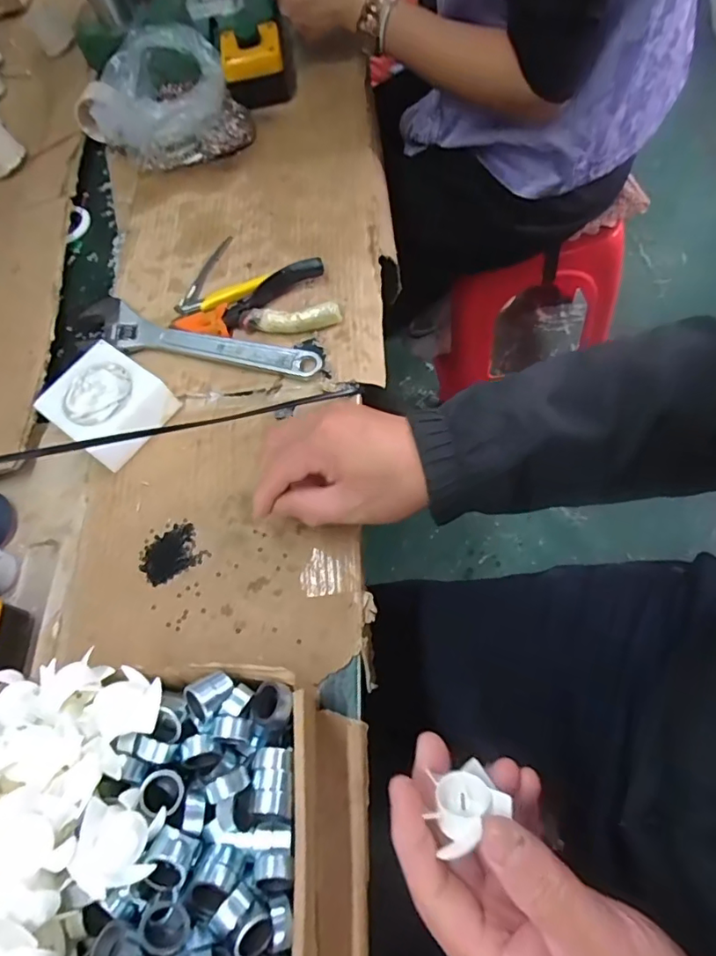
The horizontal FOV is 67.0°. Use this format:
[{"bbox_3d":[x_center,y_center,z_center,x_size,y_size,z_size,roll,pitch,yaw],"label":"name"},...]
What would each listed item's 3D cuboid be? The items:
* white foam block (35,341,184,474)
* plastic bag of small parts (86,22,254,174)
[{"bbox_3d":[-0.211,-0.061,0.461,0.095,0.034,0.080,30,73,22],"label":"white foam block"},{"bbox_3d":[-0.222,-0.436,0.621,0.163,0.069,0.164,-24,65,-6],"label":"plastic bag of small parts"}]

